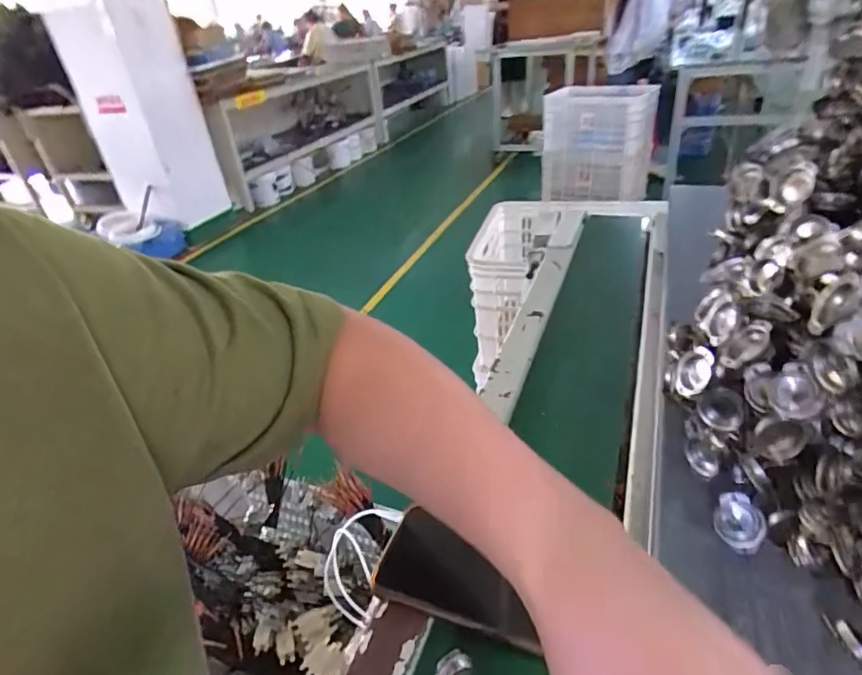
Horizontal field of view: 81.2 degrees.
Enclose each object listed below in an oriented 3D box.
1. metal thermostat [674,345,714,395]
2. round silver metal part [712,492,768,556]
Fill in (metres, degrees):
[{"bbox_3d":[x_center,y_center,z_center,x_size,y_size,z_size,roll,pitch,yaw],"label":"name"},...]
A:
[{"bbox_3d":[0.187,0.023,0.362,0.008,0.035,0.025,8,14,-32],"label":"metal thermostat"},{"bbox_3d":[0.195,0.116,0.318,0.028,0.025,0.020,23,44,38],"label":"round silver metal part"}]

